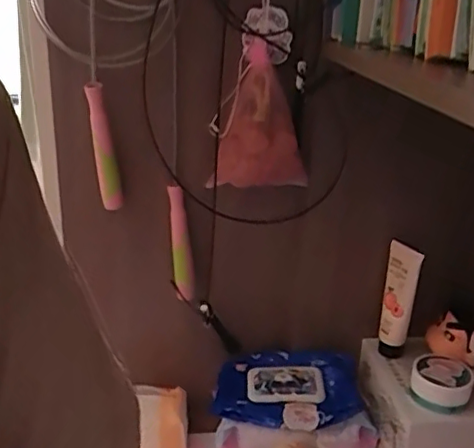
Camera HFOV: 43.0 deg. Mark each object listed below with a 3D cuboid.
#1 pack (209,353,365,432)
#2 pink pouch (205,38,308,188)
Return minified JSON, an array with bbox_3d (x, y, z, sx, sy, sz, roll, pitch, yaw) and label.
[{"bbox_3d":[0.063,0.214,0.774,0.187,0.048,0.118,5,23,9],"label":"pack"},{"bbox_3d":[0.028,-0.115,0.684,0.095,0.148,0.047,9,22,16],"label":"pink pouch"}]

